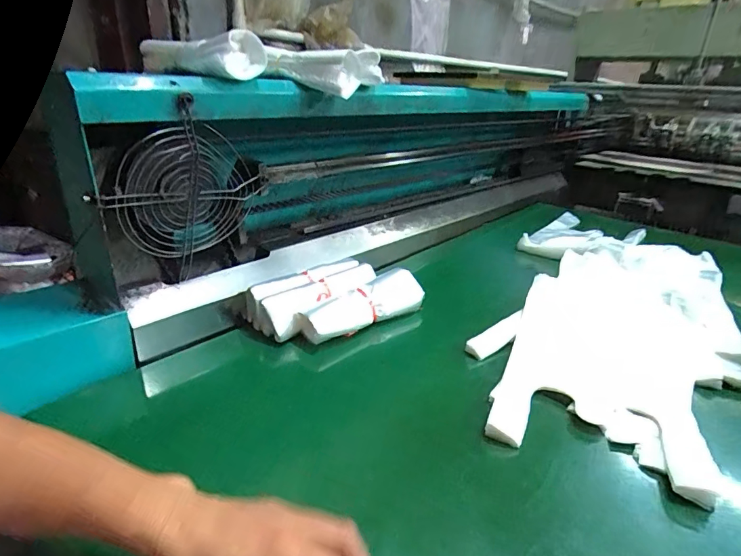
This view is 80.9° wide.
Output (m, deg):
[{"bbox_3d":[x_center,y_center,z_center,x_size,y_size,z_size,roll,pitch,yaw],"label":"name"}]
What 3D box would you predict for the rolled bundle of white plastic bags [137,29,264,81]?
[{"bbox_3d":[-0.225,-0.293,0.569,0.202,0.047,0.063,22,31,35],"label":"rolled bundle of white plastic bags"}]

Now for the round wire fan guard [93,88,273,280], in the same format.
[{"bbox_3d":[-0.224,-0.099,0.550,0.030,0.191,0.168,32,79,29],"label":"round wire fan guard"}]

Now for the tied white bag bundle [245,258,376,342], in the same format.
[{"bbox_3d":[-0.079,0.026,0.687,0.211,0.059,0.090,-18,33,-39],"label":"tied white bag bundle"}]

